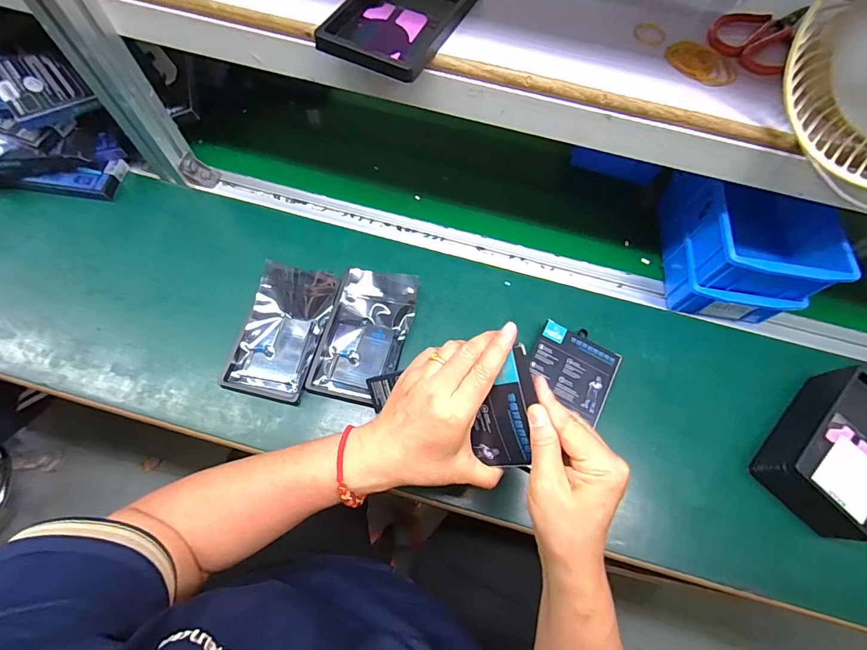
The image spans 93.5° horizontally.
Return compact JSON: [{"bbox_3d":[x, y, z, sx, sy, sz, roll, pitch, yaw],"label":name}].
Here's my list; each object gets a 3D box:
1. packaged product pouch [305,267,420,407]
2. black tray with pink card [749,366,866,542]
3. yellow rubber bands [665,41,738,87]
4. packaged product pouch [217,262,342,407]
[{"bbox_3d":[-0.079,0.009,0.474,0.093,0.025,0.155,14,70,2],"label":"packaged product pouch"},{"bbox_3d":[0.433,0.136,0.438,0.164,0.055,0.105,-42,74,-19],"label":"black tray with pink card"},{"bbox_3d":[0.240,-0.234,0.368,0.063,0.010,0.035,37,69,13],"label":"yellow rubber bands"},{"bbox_3d":[-0.175,0.006,0.472,0.091,0.023,0.154,14,70,2],"label":"packaged product pouch"}]

